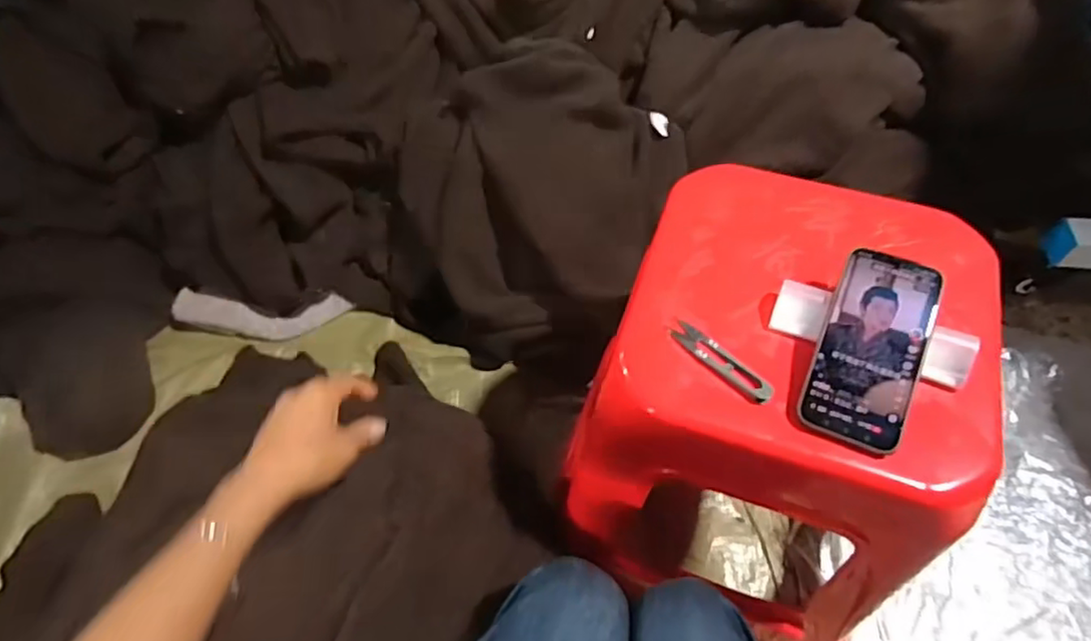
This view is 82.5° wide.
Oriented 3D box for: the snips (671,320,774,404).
[{"bbox_3d":[0.145,0.033,0.509,0.024,0.007,0.093,-38,63,-20],"label":"snips"}]

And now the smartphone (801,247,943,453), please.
[{"bbox_3d":[0.255,0.019,0.487,0.074,0.010,0.157,21,75,15],"label":"smartphone"}]

